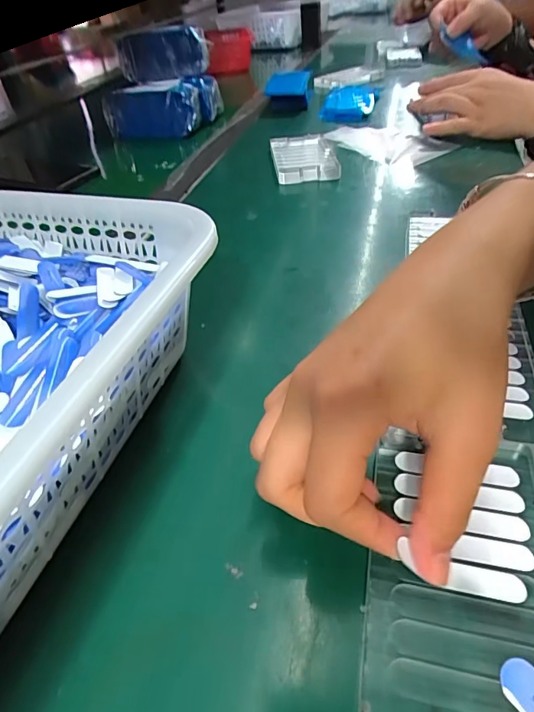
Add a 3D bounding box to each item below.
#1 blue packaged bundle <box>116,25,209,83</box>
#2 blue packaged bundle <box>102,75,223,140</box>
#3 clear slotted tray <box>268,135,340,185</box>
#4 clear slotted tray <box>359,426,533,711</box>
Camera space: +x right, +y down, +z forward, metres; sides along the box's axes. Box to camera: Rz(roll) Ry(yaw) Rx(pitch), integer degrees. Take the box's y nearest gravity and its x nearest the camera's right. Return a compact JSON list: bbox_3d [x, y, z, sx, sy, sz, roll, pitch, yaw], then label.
[{"bbox_3d":[-0.158,-0.457,0.680,0.143,0.063,0.033,1,42,7],"label":"blue packaged bundle"},{"bbox_3d":[-0.159,-0.388,0.694,0.139,0.060,0.126,12,45,19],"label":"blue packaged bundle"},{"bbox_3d":[0.044,-0.232,0.526,0.072,0.019,0.114,-6,42,0],"label":"clear slotted tray"},{"bbox_3d":[0.075,0.082,0.172,0.069,0.010,0.119,5,43,12],"label":"clear slotted tray"}]

